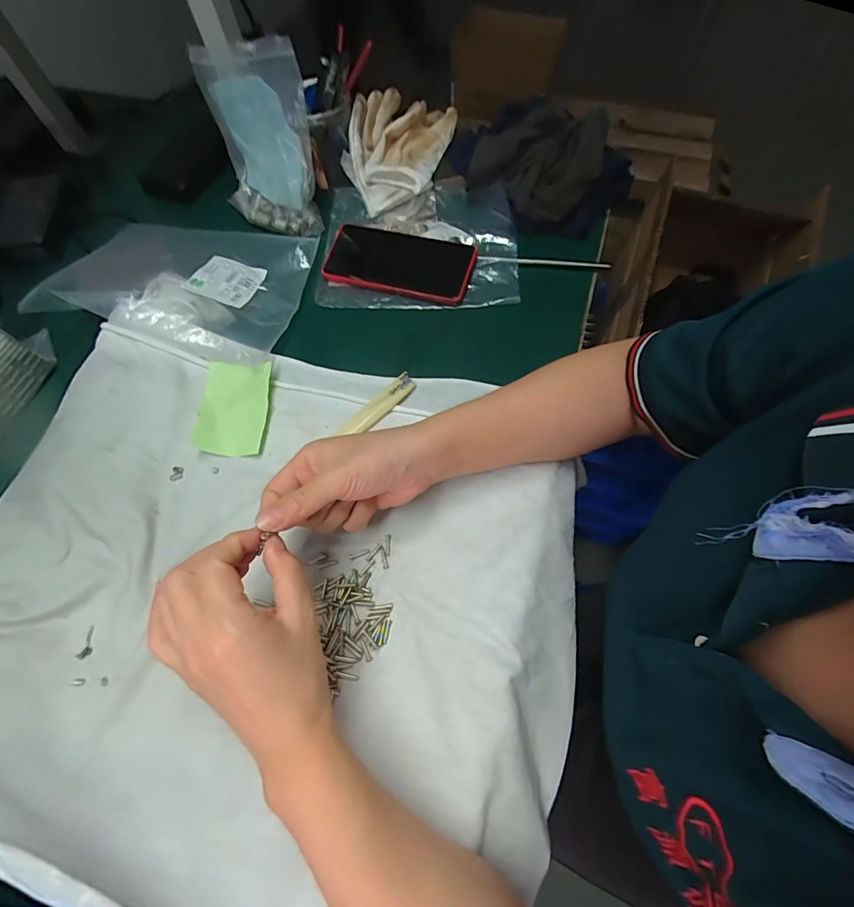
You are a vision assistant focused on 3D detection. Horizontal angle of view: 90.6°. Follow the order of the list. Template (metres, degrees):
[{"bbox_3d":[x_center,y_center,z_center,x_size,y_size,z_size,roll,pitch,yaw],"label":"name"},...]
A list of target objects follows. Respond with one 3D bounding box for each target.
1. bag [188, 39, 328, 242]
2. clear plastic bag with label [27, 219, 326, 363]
[{"bbox_3d":[-0.191,-0.357,0.492,0.146,0.175,0.046,18,43,23],"label":"bag"},{"bbox_3d":[-0.250,-0.197,0.451,0.221,0.048,0.204,11,64,7],"label":"clear plastic bag with label"}]

